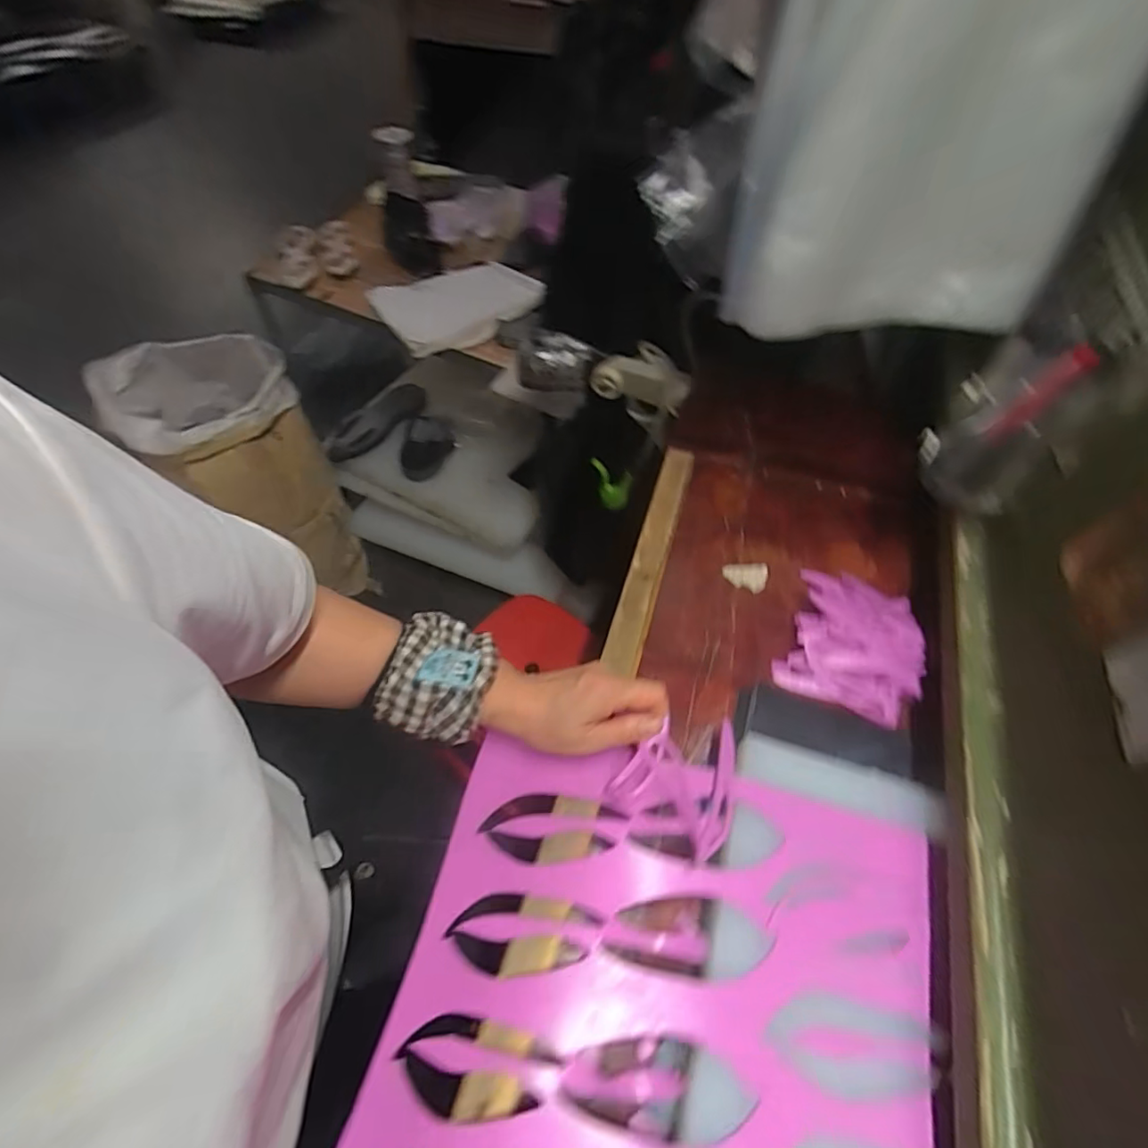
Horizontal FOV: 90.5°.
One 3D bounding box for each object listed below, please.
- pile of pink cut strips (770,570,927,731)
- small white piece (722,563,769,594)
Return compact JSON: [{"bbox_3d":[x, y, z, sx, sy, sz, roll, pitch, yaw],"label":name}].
[{"bbox_3d":[0.254,0.055,0.518,0.110,0.033,0.135,19,59,11],"label":"pile of pink cut strips"},{"bbox_3d":[0.173,0.004,0.570,0.046,0.004,0.031,-1,58,-2],"label":"small white piece"}]

